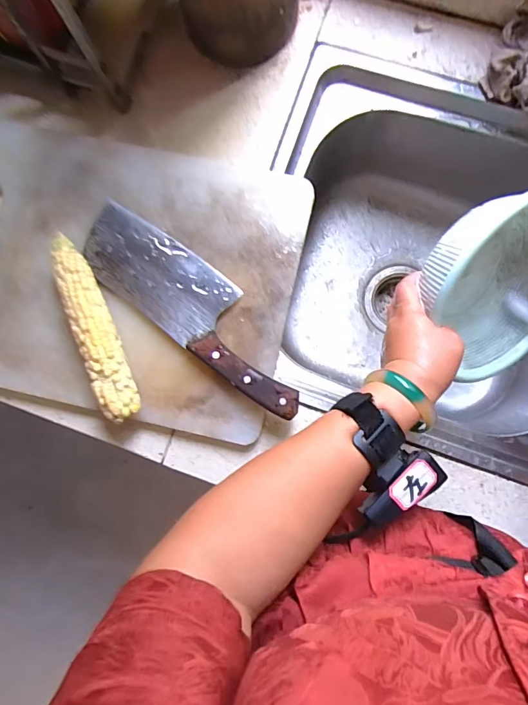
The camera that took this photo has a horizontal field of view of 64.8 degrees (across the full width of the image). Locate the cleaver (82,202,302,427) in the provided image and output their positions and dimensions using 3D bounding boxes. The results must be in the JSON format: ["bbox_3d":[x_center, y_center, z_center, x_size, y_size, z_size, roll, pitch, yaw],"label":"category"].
[{"bbox_3d":[-0.072,-0.051,0.437,0.289,0.022,0.084,37,86,6],"label":"cleaver"}]

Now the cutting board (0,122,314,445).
[{"bbox_3d":[-0.166,-0.087,0.455,0.390,0.012,0.295,13,88,5],"label":"cutting board"}]

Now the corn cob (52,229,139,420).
[{"bbox_3d":[-0.173,-0.025,0.431,0.036,0.040,0.194,-22,85,3],"label":"corn cob"}]

